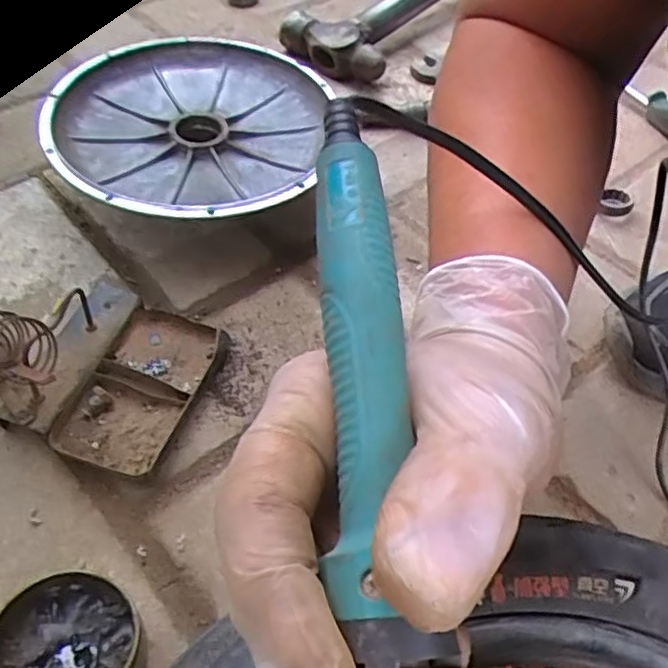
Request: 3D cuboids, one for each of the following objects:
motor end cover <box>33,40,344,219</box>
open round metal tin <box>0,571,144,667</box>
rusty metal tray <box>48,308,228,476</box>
[{"bbox_3d":[-0.111,-0.154,0.493,0.197,0.034,0.199,7,51,1],"label":"motor end cover"},{"bbox_3d":[-0.122,0.145,0.306,0.066,0.029,0.069,2,51,-3],"label":"open round metal tin"},{"bbox_3d":[-0.114,0.033,0.402,0.063,0.017,0.107,18,52,9],"label":"rusty metal tray"}]

